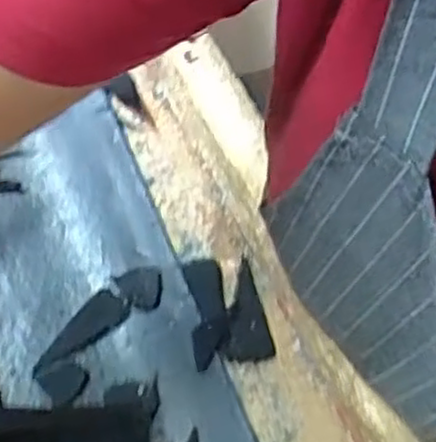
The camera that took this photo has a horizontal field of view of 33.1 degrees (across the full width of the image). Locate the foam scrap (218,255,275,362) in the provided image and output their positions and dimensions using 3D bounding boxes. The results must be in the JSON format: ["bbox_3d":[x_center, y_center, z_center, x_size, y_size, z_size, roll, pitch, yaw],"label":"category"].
[{"bbox_3d":[0.024,0.058,0.469,0.032,0.005,0.068,13,63,7],"label":"foam scrap"}]

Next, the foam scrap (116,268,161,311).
[{"bbox_3d":[-0.049,0.042,0.482,0.026,0.004,0.035,-44,63,-4],"label":"foam scrap"}]

